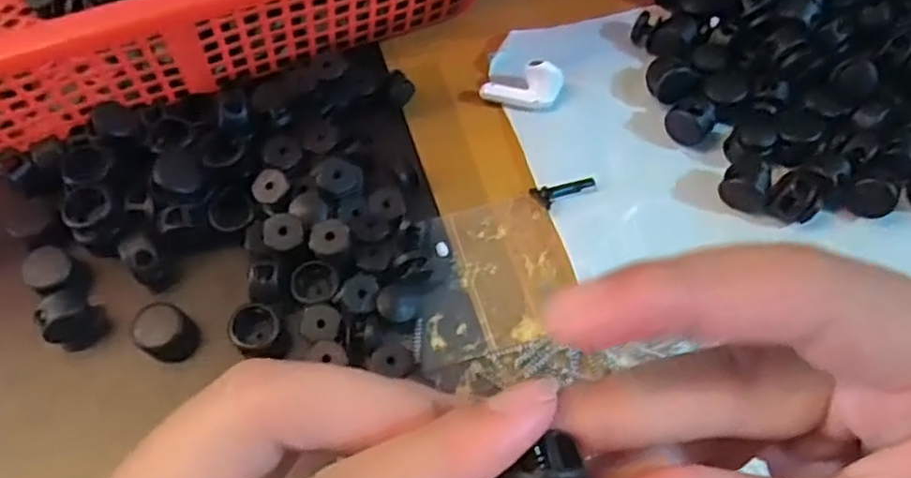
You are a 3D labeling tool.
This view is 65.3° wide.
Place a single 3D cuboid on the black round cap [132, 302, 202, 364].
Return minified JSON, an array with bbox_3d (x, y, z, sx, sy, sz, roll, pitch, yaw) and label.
[{"bbox_3d":[-0.096,0.031,0.235,0.017,0.015,0.016,1,62,-2],"label":"black round cap"}]

